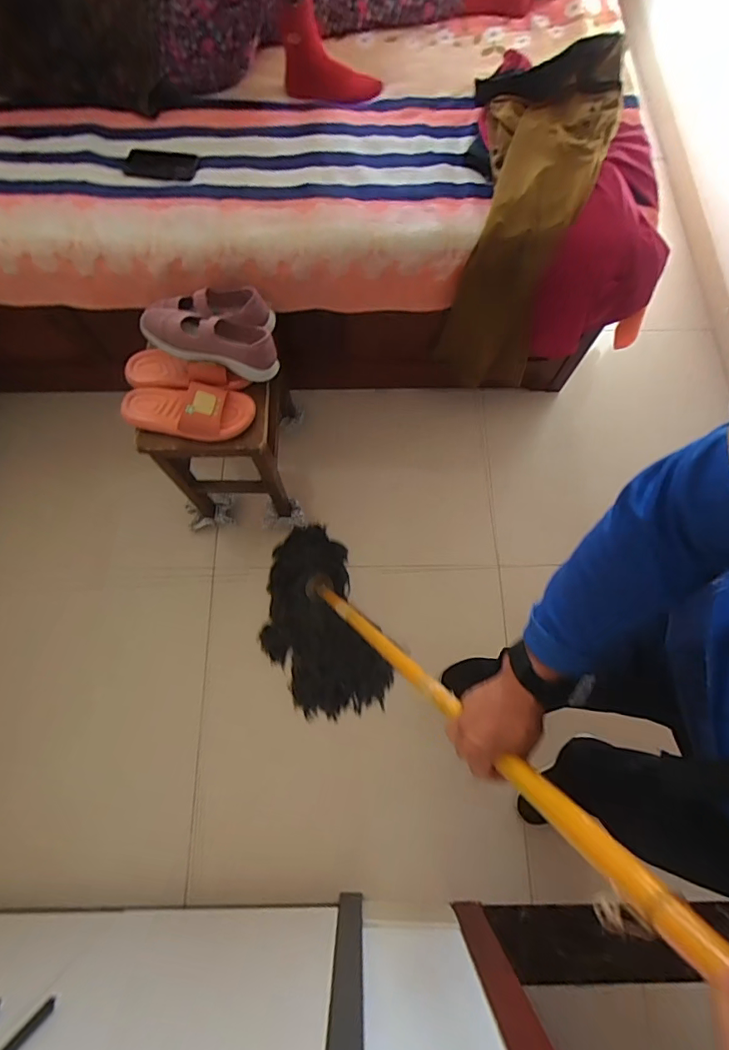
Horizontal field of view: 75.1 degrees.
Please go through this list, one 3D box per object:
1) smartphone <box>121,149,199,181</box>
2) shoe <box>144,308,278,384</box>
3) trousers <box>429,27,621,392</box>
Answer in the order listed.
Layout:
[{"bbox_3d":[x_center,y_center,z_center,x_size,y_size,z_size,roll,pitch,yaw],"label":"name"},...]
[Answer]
[{"bbox_3d":[-0.457,-0.813,1.066,0.166,0.013,0.067,9,75,0],"label":"smartphone"},{"bbox_3d":[-0.288,-0.358,0.916,0.250,0.082,0.100,14,75,2],"label":"shoe"},{"bbox_3d":[0.365,-0.702,1.197,0.271,0.594,0.410,7,75,0],"label":"trousers"}]

